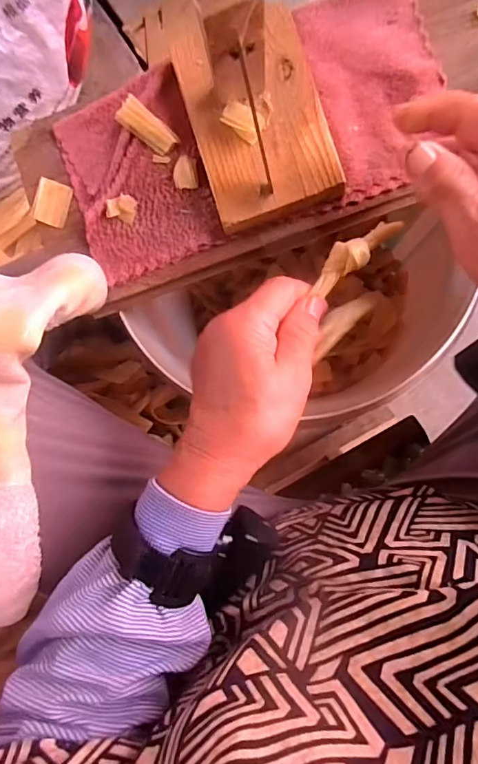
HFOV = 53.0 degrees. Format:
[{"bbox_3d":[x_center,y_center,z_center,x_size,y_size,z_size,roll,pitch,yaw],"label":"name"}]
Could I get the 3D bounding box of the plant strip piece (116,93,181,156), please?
[{"bbox_3d":[-0.068,-0.190,0.358,0.047,0.005,0.019,38,95,-9],"label":"plant strip piece"}]

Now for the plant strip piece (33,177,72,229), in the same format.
[{"bbox_3d":[-0.147,-0.141,0.378,0.024,0.004,0.033,14,97,-21],"label":"plant strip piece"}]

